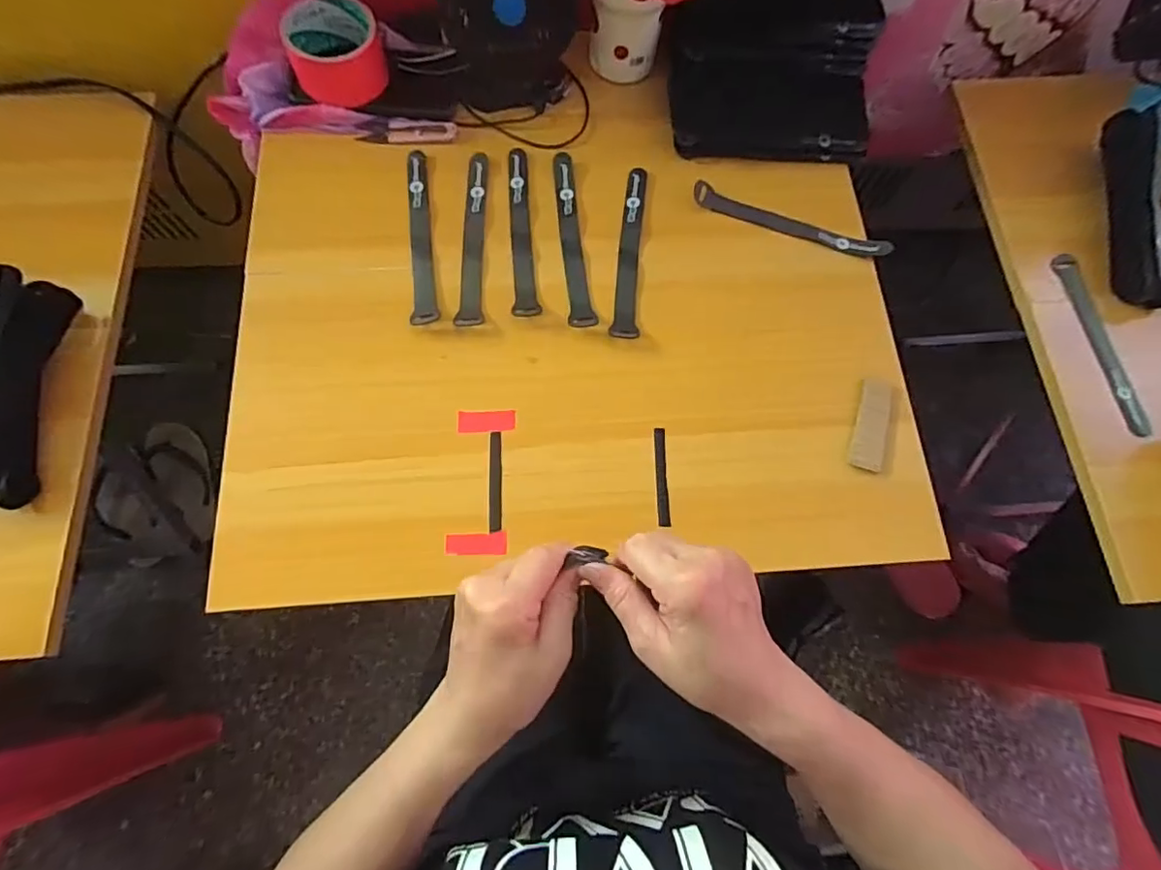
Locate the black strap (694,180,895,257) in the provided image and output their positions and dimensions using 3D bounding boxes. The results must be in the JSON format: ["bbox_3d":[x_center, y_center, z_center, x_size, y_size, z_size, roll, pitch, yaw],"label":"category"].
[{"bbox_3d":[0.203,-0.206,0.537,0.192,0.011,0.025,20,74,4],"label":"black strap"}]

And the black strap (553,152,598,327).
[{"bbox_3d":[-0.007,-0.187,0.527,0.023,0.007,0.189,-5,73,-3],"label":"black strap"}]

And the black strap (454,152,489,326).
[{"bbox_3d":[-0.101,-0.188,0.526,0.023,0.005,0.185,-1,73,-2],"label":"black strap"}]

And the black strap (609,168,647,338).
[{"bbox_3d":[0.047,-0.176,0.523,0.024,0.010,0.188,5,73,0],"label":"black strap"}]

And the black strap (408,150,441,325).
[{"bbox_3d":[-0.149,-0.190,0.523,0.023,0.007,0.190,-6,73,-3],"label":"black strap"}]

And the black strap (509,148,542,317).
[{"bbox_3d":[-0.054,-0.195,0.529,0.024,0.006,0.182,-3,73,-2],"label":"black strap"}]

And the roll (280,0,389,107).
[{"bbox_3d":[-0.235,-0.371,0.533,0.086,0.049,0.078,-16,74,-6],"label":"roll"}]

